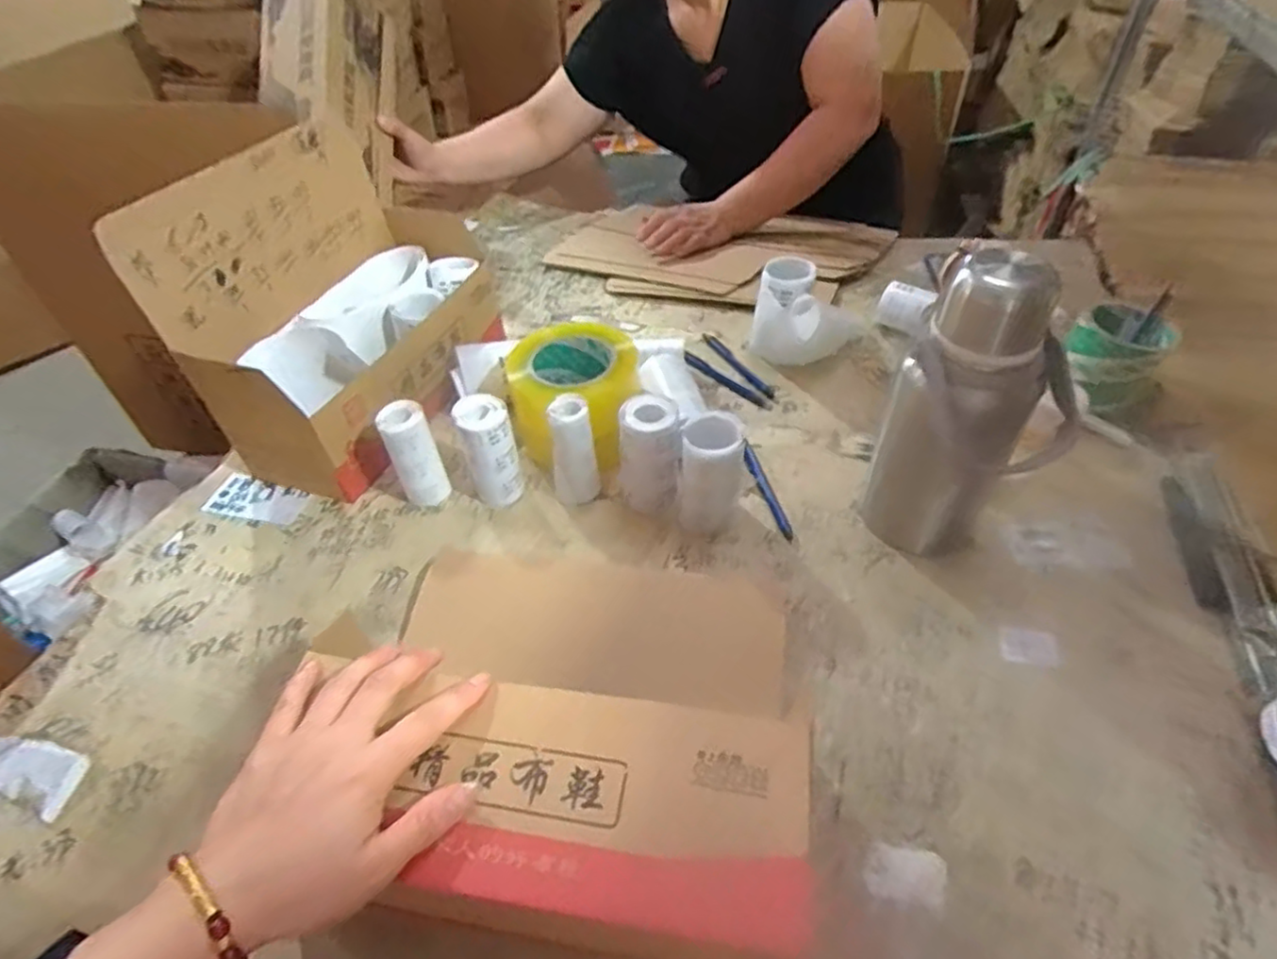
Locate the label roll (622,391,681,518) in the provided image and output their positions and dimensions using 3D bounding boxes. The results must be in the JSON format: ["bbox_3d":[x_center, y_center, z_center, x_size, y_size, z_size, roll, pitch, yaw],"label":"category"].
[{"bbox_3d":[0.010,-0.018,0.600,0.051,0.096,0.050,-6,45,-2],"label":"label roll"}]

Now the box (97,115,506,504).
[{"bbox_3d":[-0.284,-0.187,0.687,0.171,0.254,0.337,12,47,16],"label":"box"}]

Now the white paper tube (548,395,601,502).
[{"bbox_3d":[-0.059,-0.023,0.609,0.038,0.096,0.041,-8,45,-4],"label":"white paper tube"}]

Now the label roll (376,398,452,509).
[{"bbox_3d":[-0.205,-0.021,0.628,0.039,0.098,0.046,-24,48,-19],"label":"label roll"}]

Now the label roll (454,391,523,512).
[{"bbox_3d":[-0.133,-0.024,0.621,0.044,0.097,0.050,-19,47,-15],"label":"label roll"}]

